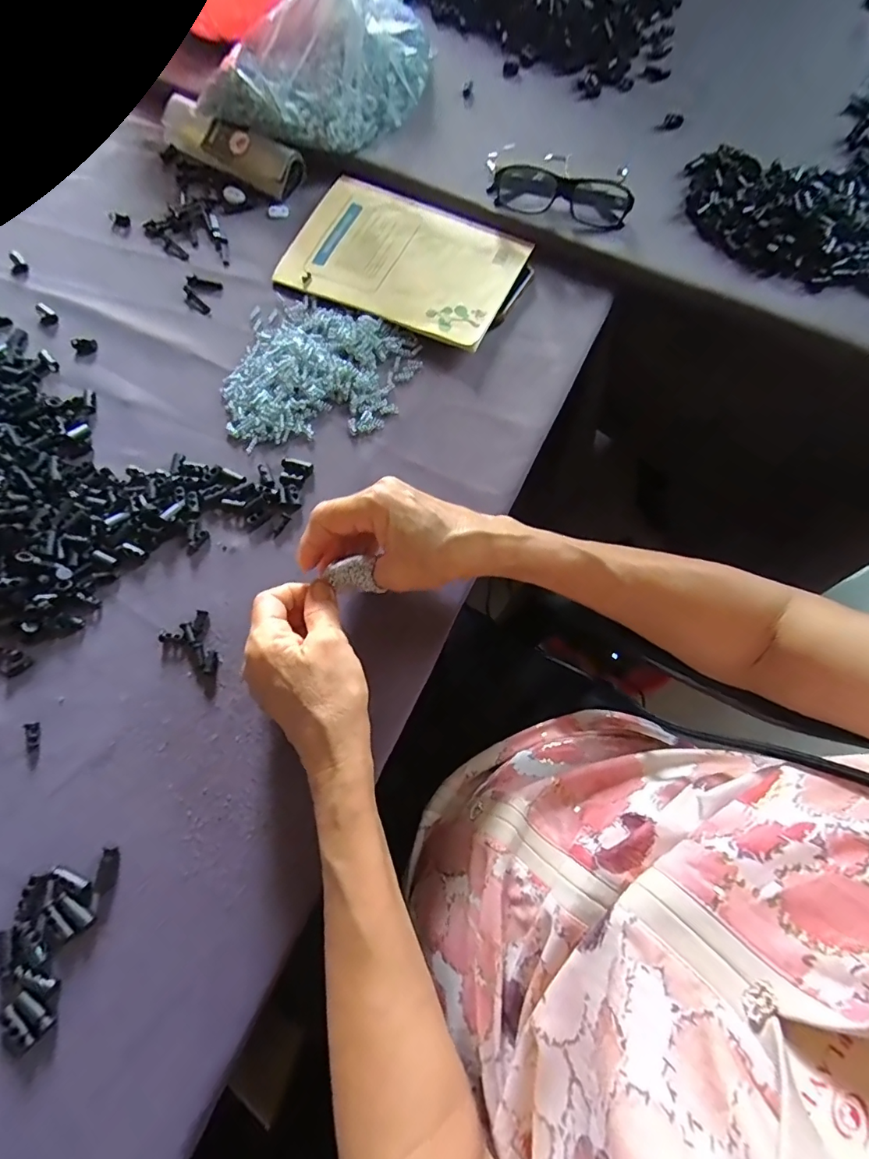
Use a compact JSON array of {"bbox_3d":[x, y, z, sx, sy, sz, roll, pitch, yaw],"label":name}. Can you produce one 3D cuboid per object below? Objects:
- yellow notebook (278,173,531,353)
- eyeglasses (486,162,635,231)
[{"bbox_3d":[-0.029,-0.304,0.445,0.213,0.009,0.148,25,73,7],"label":"yellow notebook"},{"bbox_3d":[0.120,-0.364,0.453,0.128,0.029,0.044,11,72,3],"label":"eyeglasses"}]

